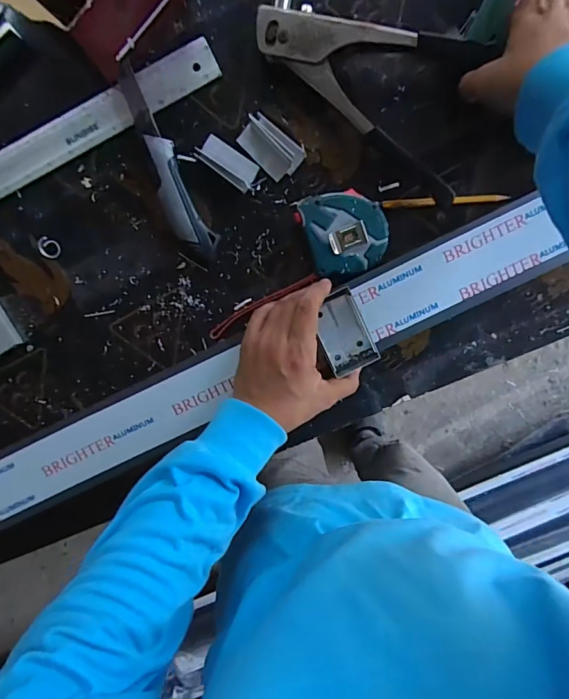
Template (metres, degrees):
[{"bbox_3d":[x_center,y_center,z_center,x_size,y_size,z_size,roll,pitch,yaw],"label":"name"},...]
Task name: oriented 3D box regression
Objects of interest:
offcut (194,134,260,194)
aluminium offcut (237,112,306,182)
[{"bbox_3d":[-0.056,-0.187,0.436,0.060,0.014,0.030,34,97,-6],"label":"offcut"},{"bbox_3d":[-0.014,-0.200,0.433,0.062,0.022,0.037,40,97,-7],"label":"aluminium offcut"}]

